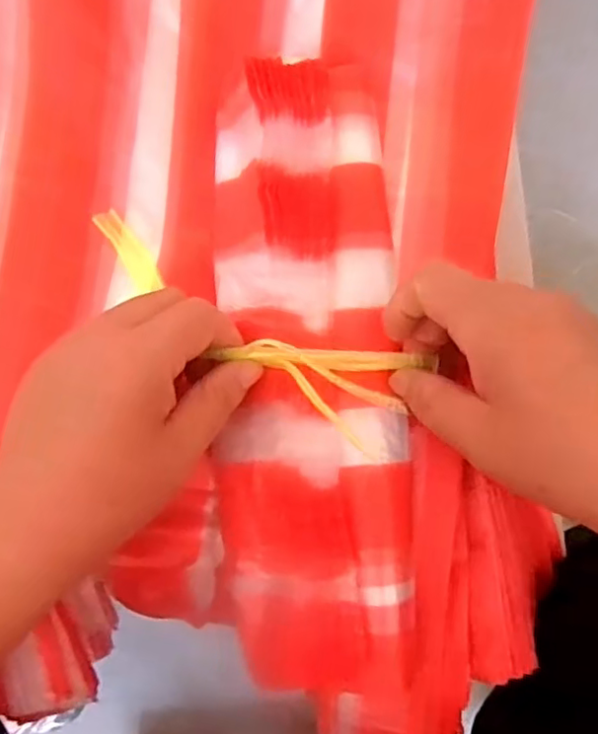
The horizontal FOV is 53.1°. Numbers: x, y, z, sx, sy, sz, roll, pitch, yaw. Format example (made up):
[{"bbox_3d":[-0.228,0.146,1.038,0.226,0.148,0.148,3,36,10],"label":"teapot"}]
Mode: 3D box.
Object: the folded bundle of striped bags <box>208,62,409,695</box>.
[{"bbox_3d":[0.005,0.000,0.290,0.090,0.034,0.291,-3,84,1],"label":"folded bundle of striped bags"}]

